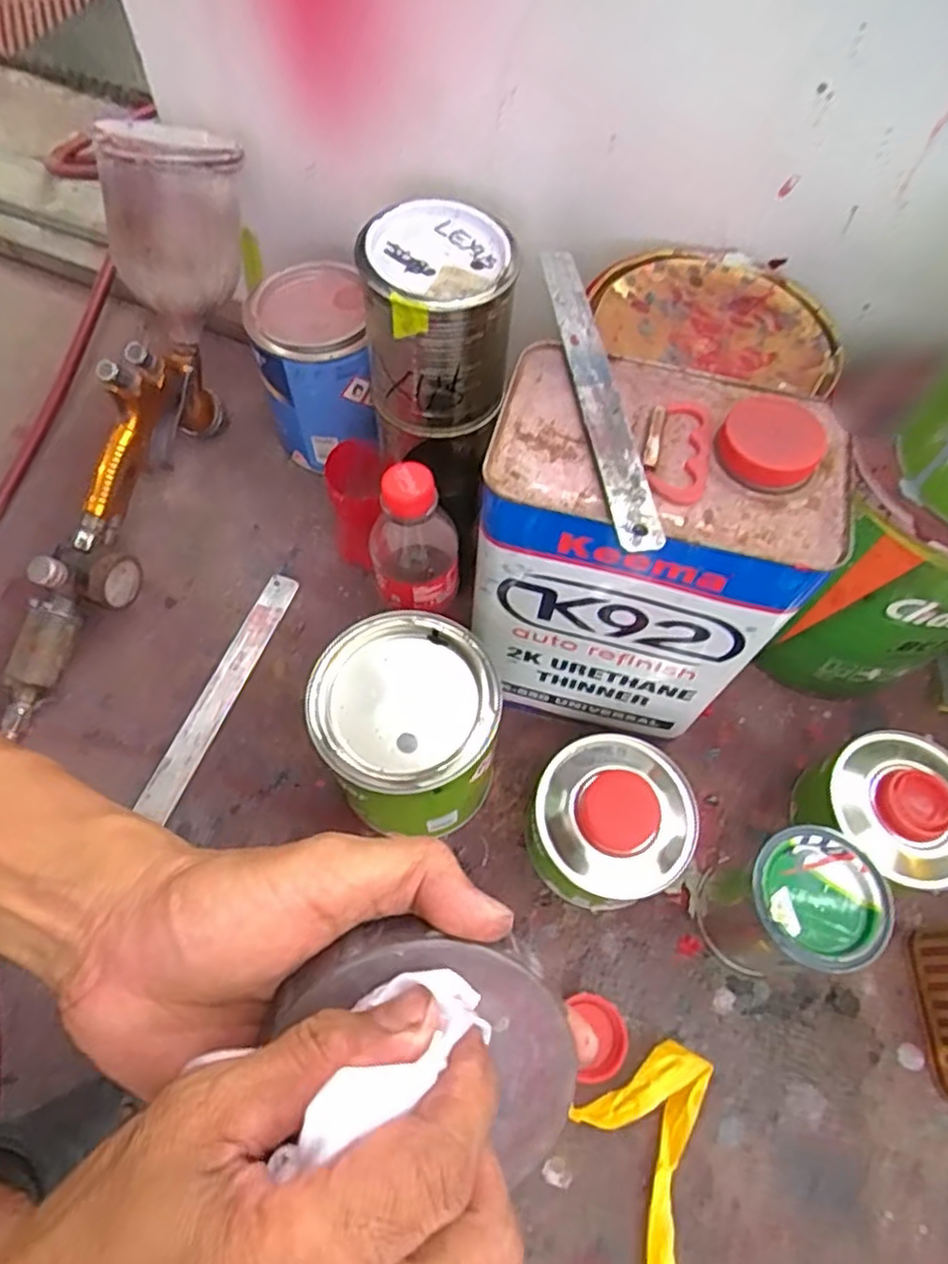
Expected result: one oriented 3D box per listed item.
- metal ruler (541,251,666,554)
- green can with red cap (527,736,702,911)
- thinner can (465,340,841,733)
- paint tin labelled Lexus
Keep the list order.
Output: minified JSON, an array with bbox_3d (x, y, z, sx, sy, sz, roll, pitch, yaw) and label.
[{"bbox_3d":[0.060,-0.124,0.347,0.020,0.008,0.192,-7,62,-5],"label":"metal ruler"},{"bbox_3d":[0.089,0.124,0.462,0.109,0.084,0.100,1,62,-2],"label":"green can with red cap"},{"bbox_3d":[0.087,-0.041,0.422,0.180,0.217,0.106,15,63,5],"label":"thinner can"},{"bbox_3d":[-0.024,-0.210,0.482,0.099,0.112,0.100,11,63,3],"label":"paint tin labelled Lexus"}]

